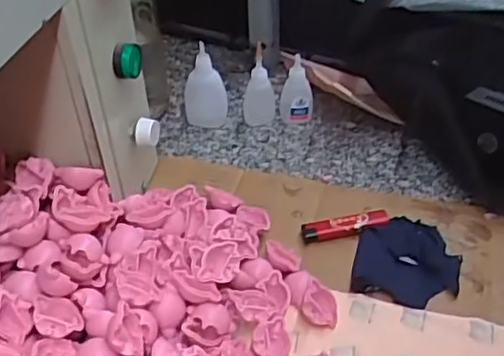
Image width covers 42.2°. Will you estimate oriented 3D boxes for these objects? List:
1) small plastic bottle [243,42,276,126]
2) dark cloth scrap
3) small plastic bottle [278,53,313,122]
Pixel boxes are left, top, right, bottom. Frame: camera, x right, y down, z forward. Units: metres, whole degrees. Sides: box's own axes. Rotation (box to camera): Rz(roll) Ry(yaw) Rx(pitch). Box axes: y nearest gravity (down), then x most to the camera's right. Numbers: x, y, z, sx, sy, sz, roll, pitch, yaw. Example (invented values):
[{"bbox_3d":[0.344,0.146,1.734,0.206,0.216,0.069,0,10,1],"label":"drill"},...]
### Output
[{"bbox_3d":[0.009,-0.096,0.689,0.033,0.086,0.023,0,42,-1],"label":"small plastic bottle"},{"bbox_3d":[0.128,0.064,0.533,0.081,0.017,0.084,11,43,12],"label":"dark cloth scrap"},{"bbox_3d":[0.047,-0.092,0.692,0.035,0.068,0.029,3,42,3],"label":"small plastic bottle"}]

